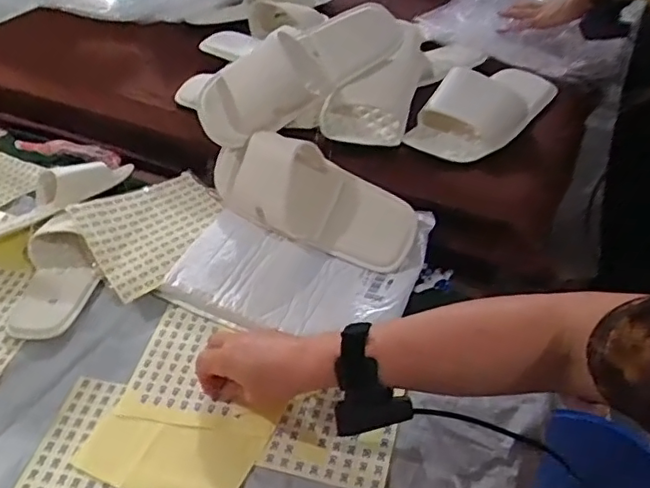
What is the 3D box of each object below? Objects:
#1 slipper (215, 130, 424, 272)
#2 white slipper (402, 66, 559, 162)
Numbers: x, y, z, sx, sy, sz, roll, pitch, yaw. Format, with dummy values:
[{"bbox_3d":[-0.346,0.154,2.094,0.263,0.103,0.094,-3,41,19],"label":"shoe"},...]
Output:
[{"bbox_3d":[-0.017,-0.055,0.731,0.271,0.114,0.060,27,4,12],"label":"slipper"},{"bbox_3d":[0.209,-0.186,0.770,0.117,0.063,0.235,26,49,28],"label":"white slipper"}]

